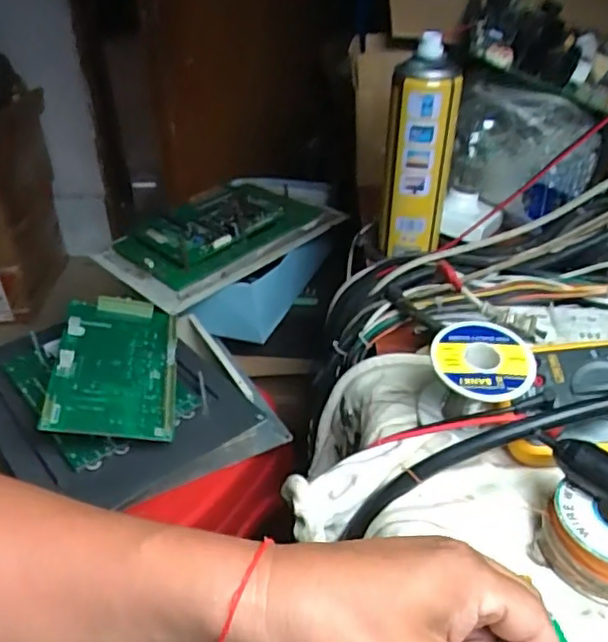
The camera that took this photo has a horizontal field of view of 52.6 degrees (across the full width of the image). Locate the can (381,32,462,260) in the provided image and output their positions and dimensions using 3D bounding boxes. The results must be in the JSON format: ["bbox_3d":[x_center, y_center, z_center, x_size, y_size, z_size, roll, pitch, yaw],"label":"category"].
[{"bbox_3d":[0.114,-0.166,0.612,0.064,0.201,0.058,7,37,12],"label":"can"}]

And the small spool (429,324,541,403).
[{"bbox_3d":[0.116,0.025,0.401,0.065,0.016,0.062,-1,36,1],"label":"small spool"}]

